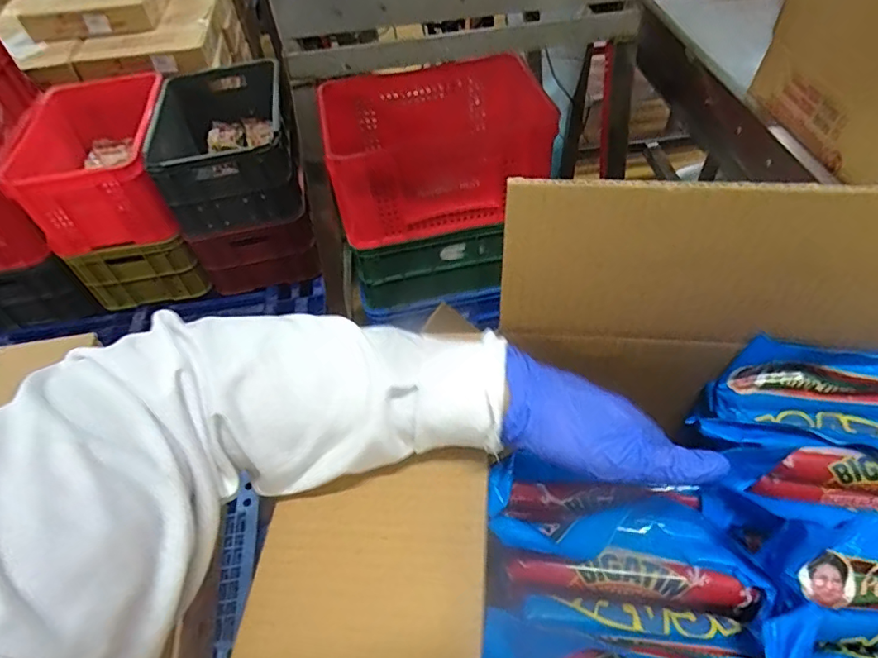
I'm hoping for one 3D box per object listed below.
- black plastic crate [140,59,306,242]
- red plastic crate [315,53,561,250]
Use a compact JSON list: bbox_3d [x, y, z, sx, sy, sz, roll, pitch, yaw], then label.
[{"bbox_3d":[-0.623,-0.531,1.530,0.389,0.326,0.472,-15,52,-7],"label":"black plastic crate"},{"bbox_3d":[-0.004,-0.452,1.298,0.524,0.253,0.400,-14,51,-6],"label":"red plastic crate"}]

